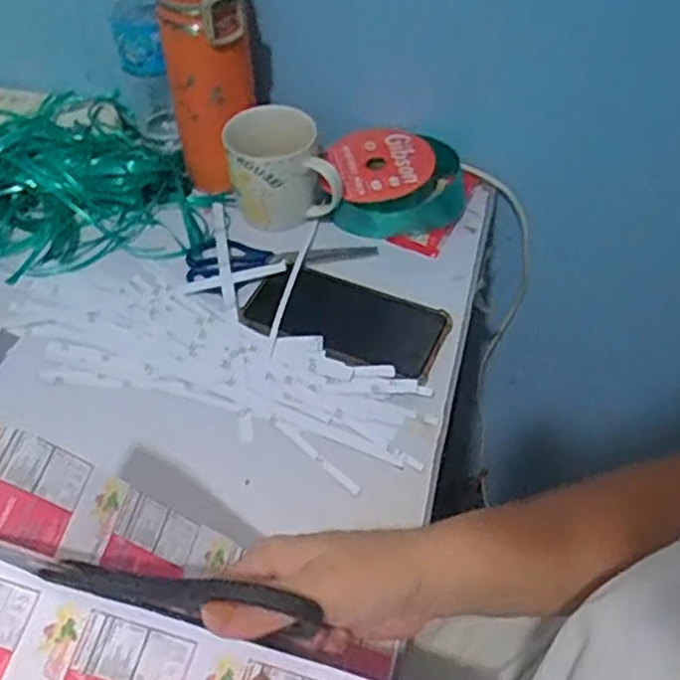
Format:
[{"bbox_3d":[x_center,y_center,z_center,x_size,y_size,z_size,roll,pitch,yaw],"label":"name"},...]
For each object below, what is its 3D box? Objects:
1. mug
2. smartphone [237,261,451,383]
[{"bbox_3d":[-0.055,-0.157,0.669,0.092,0.088,0.086,-13,51,-7],"label":"mug"},{"bbox_3d":[0.003,-0.020,0.607,0.166,0.009,0.084,17,53,16],"label":"smartphone"}]

